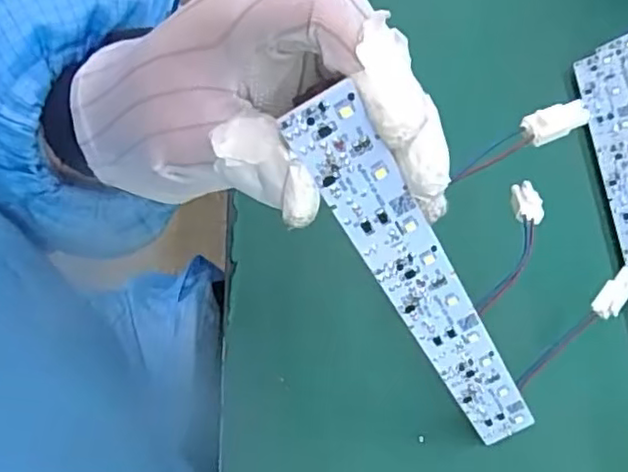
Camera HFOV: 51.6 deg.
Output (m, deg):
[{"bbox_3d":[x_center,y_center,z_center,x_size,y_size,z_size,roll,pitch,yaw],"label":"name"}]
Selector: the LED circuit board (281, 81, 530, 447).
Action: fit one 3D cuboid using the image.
[{"bbox_3d":[0.043,0.026,0.232,0.024,0.187,0.004,-29,38,8],"label":"LED circuit board"}]

